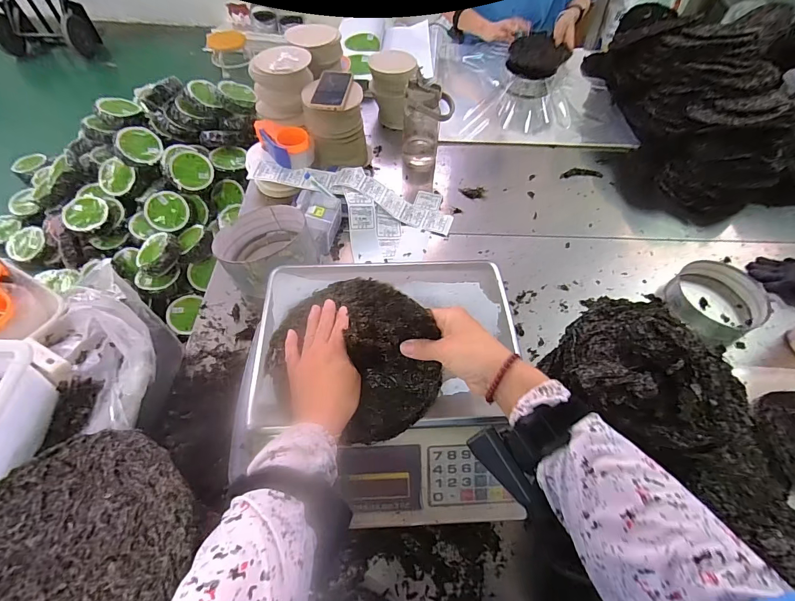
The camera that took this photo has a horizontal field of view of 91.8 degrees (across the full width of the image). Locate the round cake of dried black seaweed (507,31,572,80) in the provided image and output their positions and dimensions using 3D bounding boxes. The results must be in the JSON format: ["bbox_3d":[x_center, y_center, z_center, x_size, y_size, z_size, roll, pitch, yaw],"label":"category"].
[{"bbox_3d":[0.468,-0.815,1.278,0.186,0.060,0.229,19,58,11],"label":"round cake of dried black seaweed"}]

